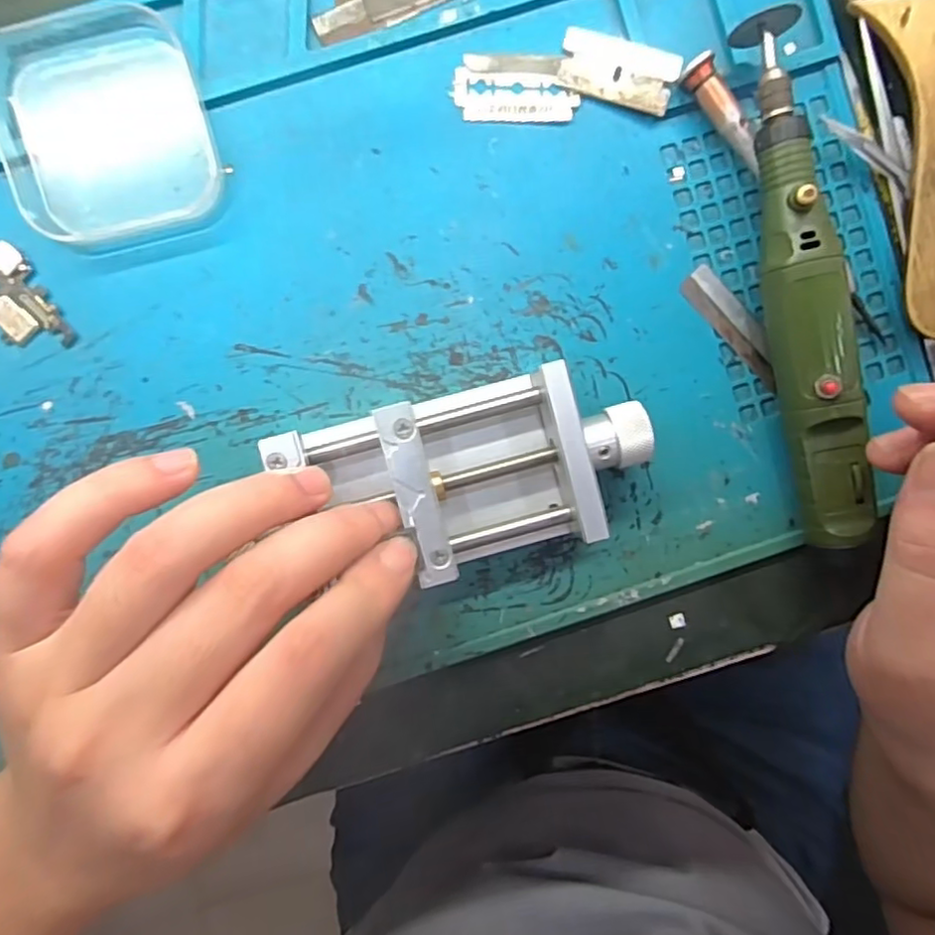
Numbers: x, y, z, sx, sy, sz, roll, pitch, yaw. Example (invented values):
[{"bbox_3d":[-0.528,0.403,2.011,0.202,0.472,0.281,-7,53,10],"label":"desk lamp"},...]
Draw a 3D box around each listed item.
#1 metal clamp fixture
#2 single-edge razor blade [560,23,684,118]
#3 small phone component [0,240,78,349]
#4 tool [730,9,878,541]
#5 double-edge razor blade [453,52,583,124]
[{"bbox_3d":[0.002,0.003,0.206,0.112,0.028,0.054,-15,94,-2],"label":"metal clamp fixture"},{"bbox_3d":[0.052,-0.137,0.217,0.040,0.004,0.020,18,93,2],"label":"single-edge razor blade"},{"bbox_3d":[-0.153,-0.056,0.212,0.021,0.004,0.041,-34,94,-1],"label":"small phone component"},{"bbox_3d":[0.110,-0.059,0.210,0.022,0.030,0.170,-9,93,-2],"label":"tool"},{"bbox_3d":[0.017,-0.131,0.216,0.042,0.004,0.021,0,93,-3],"label":"double-edge razor blade"}]

